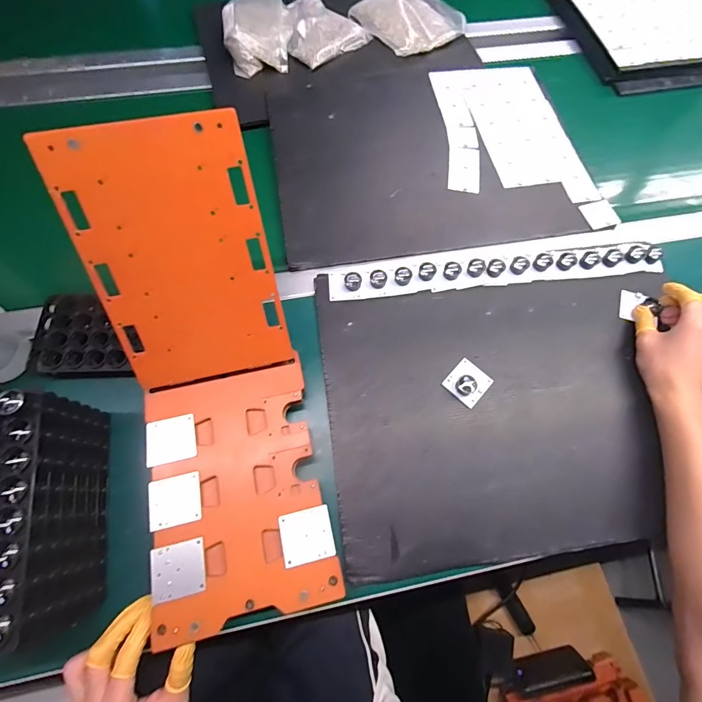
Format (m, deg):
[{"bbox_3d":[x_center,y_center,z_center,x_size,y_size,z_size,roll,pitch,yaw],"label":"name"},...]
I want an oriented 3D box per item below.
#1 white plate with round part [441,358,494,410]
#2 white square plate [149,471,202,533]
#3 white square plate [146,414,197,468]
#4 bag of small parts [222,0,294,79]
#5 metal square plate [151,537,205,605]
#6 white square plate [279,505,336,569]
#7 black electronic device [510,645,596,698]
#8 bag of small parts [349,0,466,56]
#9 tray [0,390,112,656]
[{"bbox_3d":[0.142,0.035,0.423,0.045,0.022,0.049,41,73,13],"label":"white plate with round part"},{"bbox_3d":[-0.172,0.147,0.348,0.048,0.005,0.045,-12,69,-7],"label":"white square plate"},{"bbox_3d":[-0.187,0.093,0.369,0.049,0.005,0.045,-13,69,-7],"label":"white square plate"},{"bbox_3d":[-0.167,-0.572,0.630,0.118,0.047,0.165,-5,69,-4],"label":"bag of small parts"},{"bbox_3d":[-0.158,0.201,0.328,0.045,0.005,0.044,-11,69,-6],"label":"metal square plate"},{"bbox_3d":[-0.042,0.176,0.339,0.047,0.004,0.045,-11,69,-6],"label":"white square plate"},{"bbox_3d":[0.412,0.663,0.737,0.165,0.034,0.055,-8,69,-5],"label":"black electronic device"},{"bbox_3d":[0.108,-0.633,0.670,0.172,0.024,0.177,-37,74,-15],"label":"bag of small parts"},{"bbox_3d":[-0.298,0.146,0.318,0.099,0.126,0.193,-9,69,-5],"label":"tray"}]

